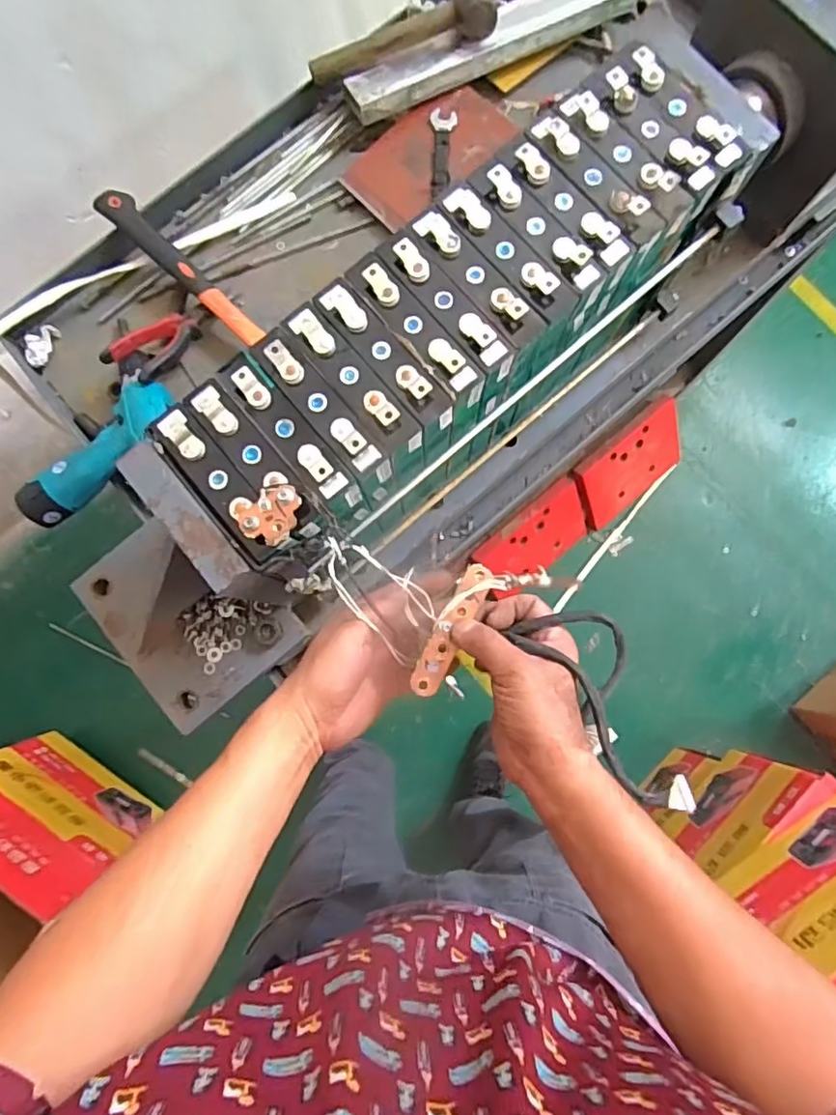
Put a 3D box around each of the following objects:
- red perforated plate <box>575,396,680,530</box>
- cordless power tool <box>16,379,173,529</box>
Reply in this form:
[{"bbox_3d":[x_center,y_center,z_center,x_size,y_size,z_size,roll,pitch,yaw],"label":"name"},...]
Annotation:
[{"bbox_3d":[0.484,-0.205,1.331,0.274,0.202,0.016,-36,40,-3],"label":"red perforated plate"},{"bbox_3d":[-0.373,-0.124,0.684,0.060,0.052,0.204,37,84,6],"label":"cordless power tool"}]

